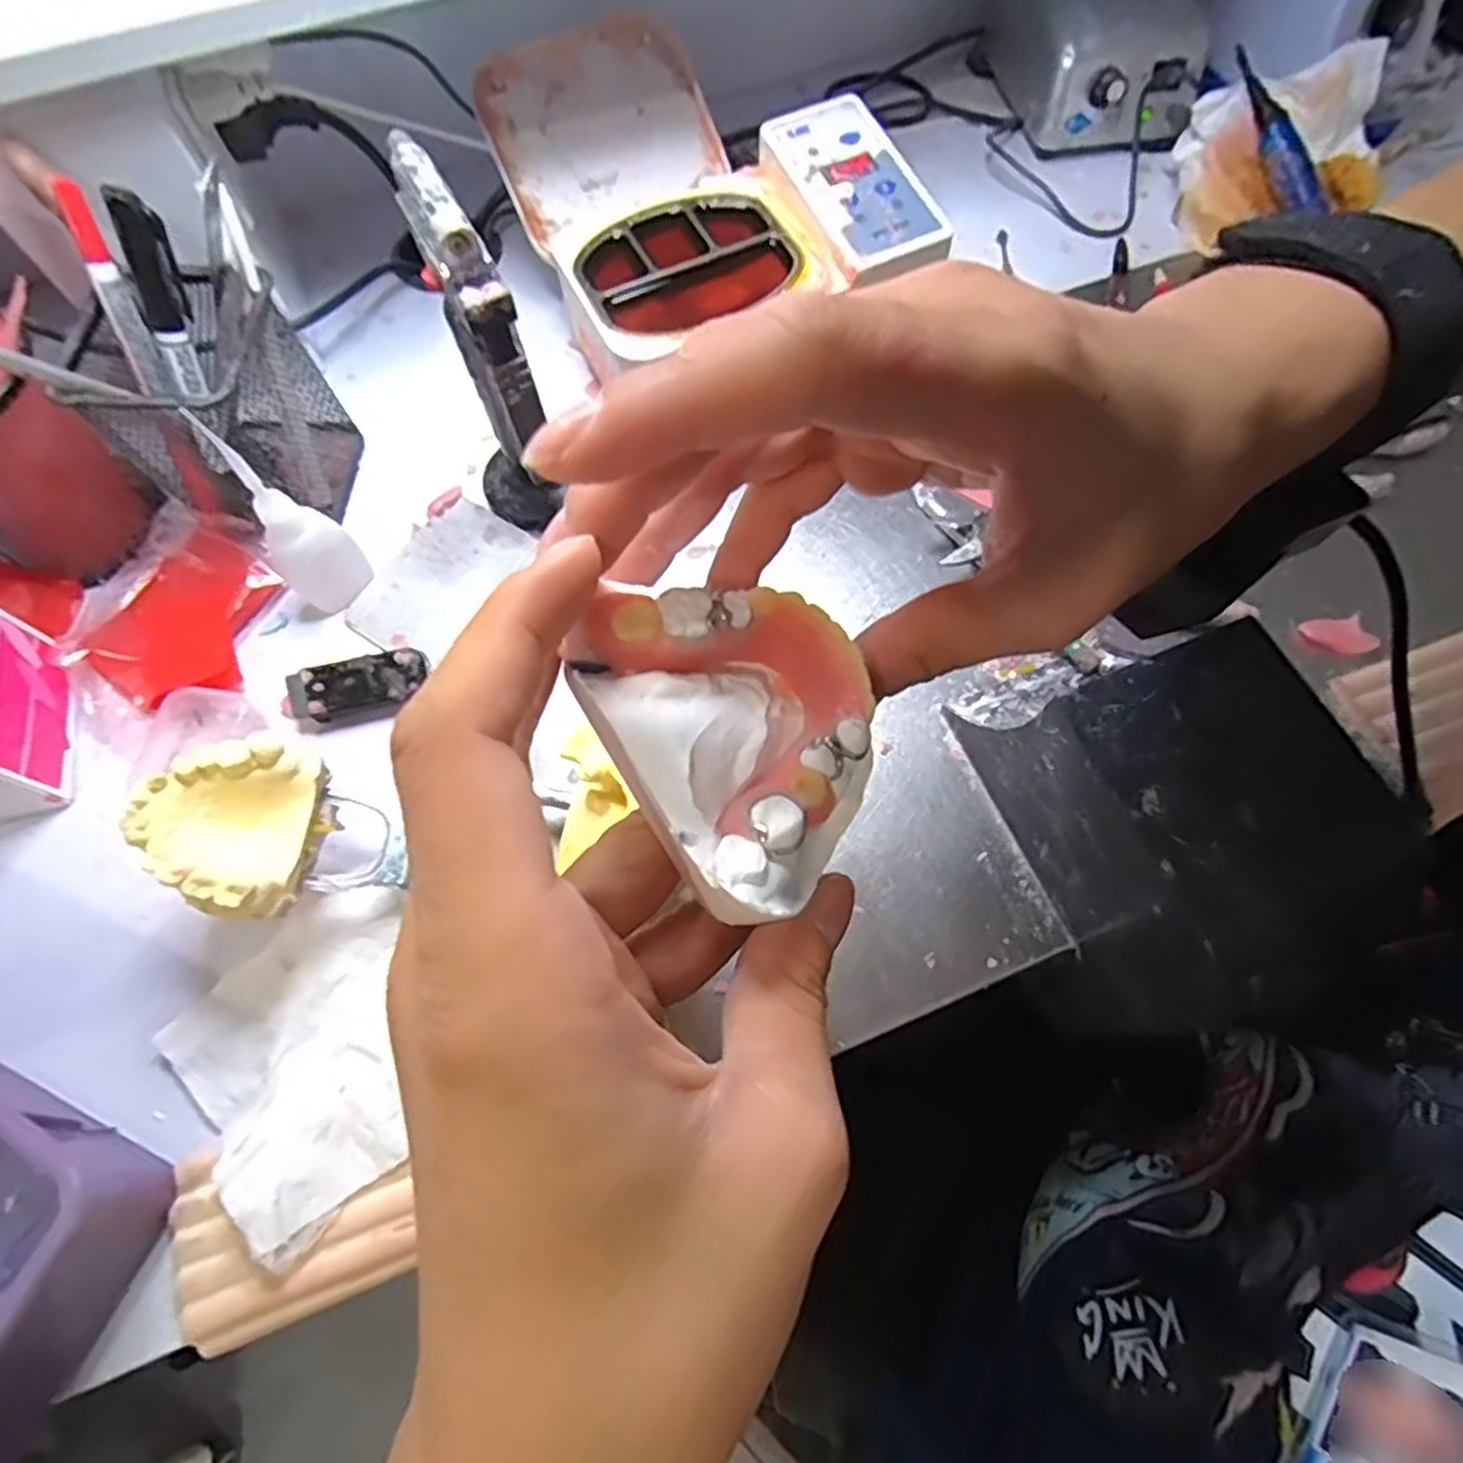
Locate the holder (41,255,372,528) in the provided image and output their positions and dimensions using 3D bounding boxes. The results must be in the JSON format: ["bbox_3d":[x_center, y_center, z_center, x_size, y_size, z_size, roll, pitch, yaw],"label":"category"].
[{"bbox_3d":[-0.237,-0.152,0.350,0.080,0.111,0.078,6,68,5],"label":"holder"}]

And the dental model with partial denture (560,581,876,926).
[{"bbox_3d":[0.003,0.000,0.152,0.051,0.027,0.064,-29,70,-10],"label":"dental model with partial denture"}]

